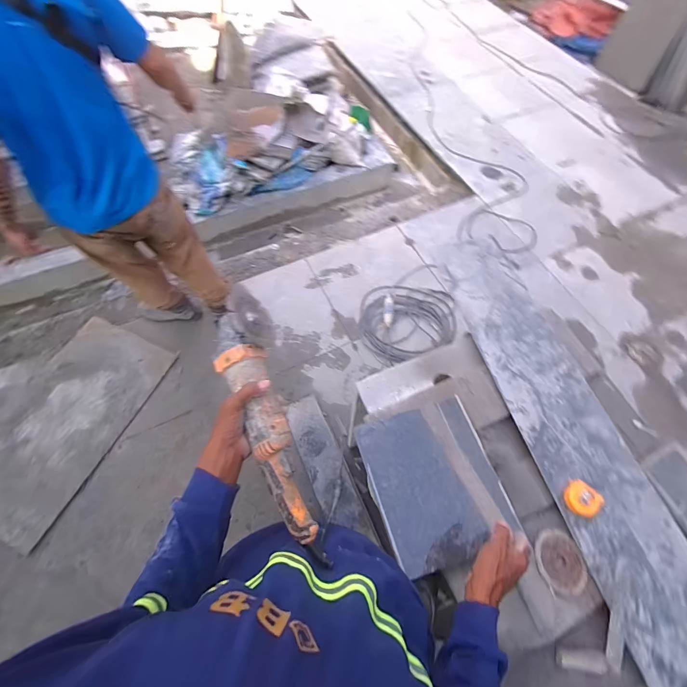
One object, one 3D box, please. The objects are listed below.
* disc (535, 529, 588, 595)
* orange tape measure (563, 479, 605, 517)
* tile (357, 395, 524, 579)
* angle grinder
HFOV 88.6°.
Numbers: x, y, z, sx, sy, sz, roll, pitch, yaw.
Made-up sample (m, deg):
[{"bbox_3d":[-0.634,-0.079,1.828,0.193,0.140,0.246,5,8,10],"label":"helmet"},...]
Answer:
[{"bbox_3d":[0.419,0.416,0.676,0.090,0.008,0.104,-16,65,-6],"label":"disc"},{"bbox_3d":[0.481,0.316,0.706,0.067,0.029,0.061,35,70,17],"label":"orange tape measure"},{"bbox_3d":[0.191,0.281,0.729,0.249,0.035,0.294,-18,65,-7],"label":"tile"},{"bbox_3d":[-0.118,0.119,0.566,0.095,0.087,0.421,-19,78,-7],"label":"angle grinder"}]

